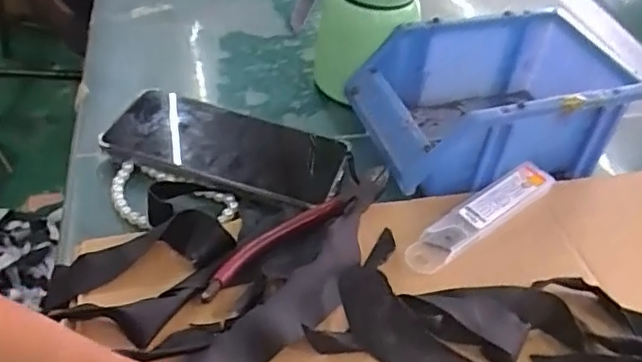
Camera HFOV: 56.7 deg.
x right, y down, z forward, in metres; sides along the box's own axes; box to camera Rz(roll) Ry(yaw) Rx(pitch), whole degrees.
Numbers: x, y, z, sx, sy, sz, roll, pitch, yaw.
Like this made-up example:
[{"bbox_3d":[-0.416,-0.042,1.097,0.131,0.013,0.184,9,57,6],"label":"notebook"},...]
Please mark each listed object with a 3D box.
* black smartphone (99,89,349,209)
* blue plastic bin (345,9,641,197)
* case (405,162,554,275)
[{"bbox_3d":[-0.065,-0.025,0.418,0.159,0.012,0.082,15,38,4],"label":"black smartphone"},{"bbox_3d":[0.125,-0.062,0.437,0.180,0.072,0.124,-7,45,-14],"label":"blue plastic bin"},{"bbox_3d":[0.103,0.021,0.382,0.128,0.013,0.026,-26,52,-30],"label":"case"}]

